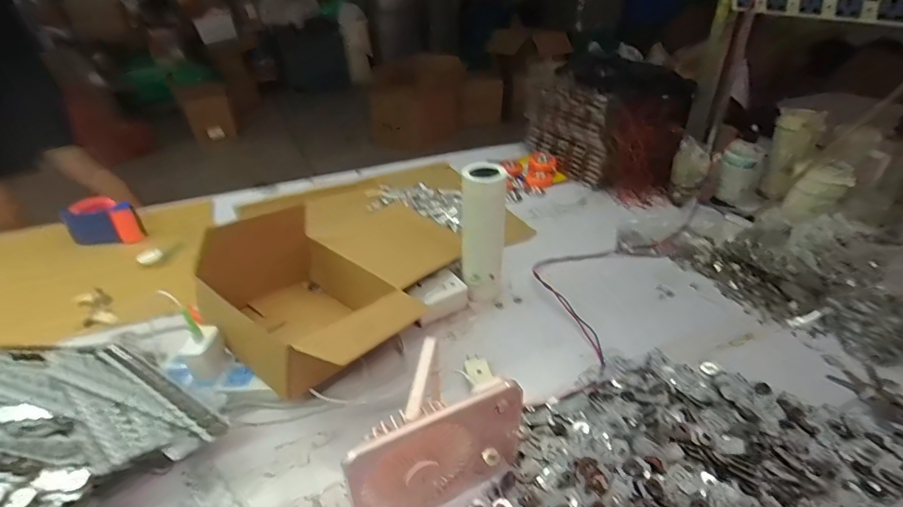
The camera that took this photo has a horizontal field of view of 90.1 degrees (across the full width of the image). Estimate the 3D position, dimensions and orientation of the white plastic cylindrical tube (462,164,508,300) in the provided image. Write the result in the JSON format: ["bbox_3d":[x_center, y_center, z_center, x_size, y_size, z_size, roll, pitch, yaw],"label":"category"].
[{"bbox_3d":[0.049,-0.025,0.682,0.064,0.212,0.051,0,32,-1],"label":"white plastic cylindrical tube"}]

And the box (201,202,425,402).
[{"bbox_3d":[-0.194,0.069,0.610,0.266,0.149,0.198,28,41,36],"label":"box"}]

